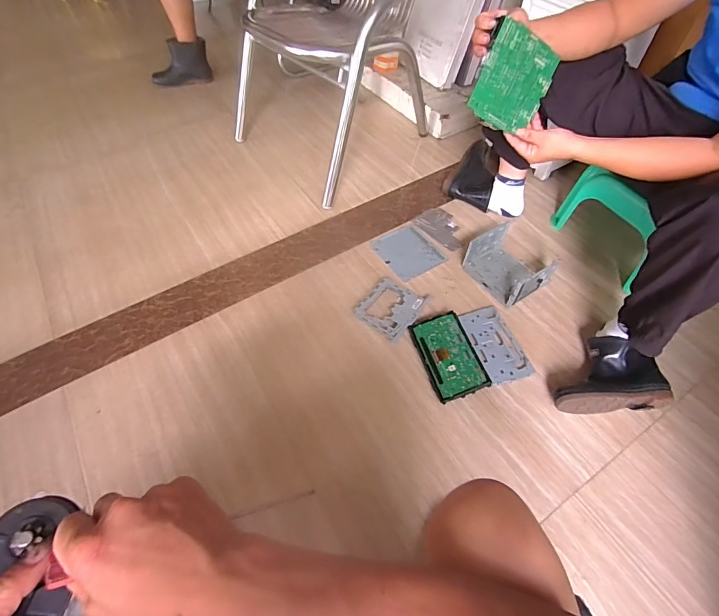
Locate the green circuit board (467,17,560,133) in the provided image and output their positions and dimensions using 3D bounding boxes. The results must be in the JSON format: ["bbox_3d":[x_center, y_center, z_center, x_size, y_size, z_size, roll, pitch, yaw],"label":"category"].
[{"bbox_3d":[0.295,-0.429,0.754,0.147,0.160,0.014,11,23,-23],"label":"green circuit board"}]

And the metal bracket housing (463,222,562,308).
[{"bbox_3d":[0.387,-0.116,1.034,0.152,0.079,0.191,-30,58,-17],"label":"metal bracket housing"}]

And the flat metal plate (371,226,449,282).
[{"bbox_3d":[0.139,-0.160,1.122,0.146,0.005,0.171,-28,58,-13],"label":"flat metal plate"}]

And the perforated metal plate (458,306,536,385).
[{"bbox_3d":[0.319,0.083,0.925,0.101,0.012,0.189,-13,55,-6],"label":"perforated metal plate"}]

